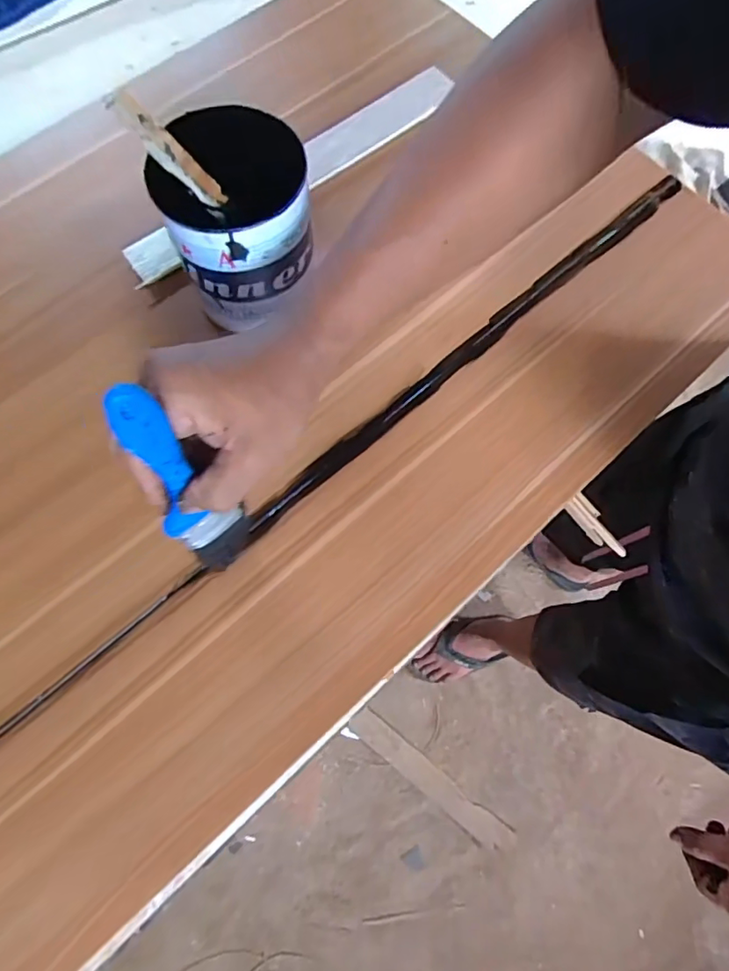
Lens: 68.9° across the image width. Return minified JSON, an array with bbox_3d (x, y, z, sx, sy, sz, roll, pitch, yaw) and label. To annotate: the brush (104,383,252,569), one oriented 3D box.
[{"bbox_3d":[-0.103,0.007,0.324,0.015,0.207,0.046,36,70,16],"label":"brush"}]

